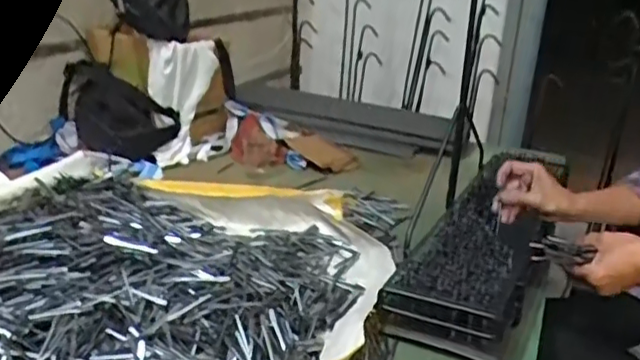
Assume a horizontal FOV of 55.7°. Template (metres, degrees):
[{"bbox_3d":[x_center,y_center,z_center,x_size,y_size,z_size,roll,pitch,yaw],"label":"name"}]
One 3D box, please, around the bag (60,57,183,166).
[{"bbox_3d":[-0.447,-0.151,1.299,0.259,0.175,0.101,10,23,18],"label":"bag"}]

